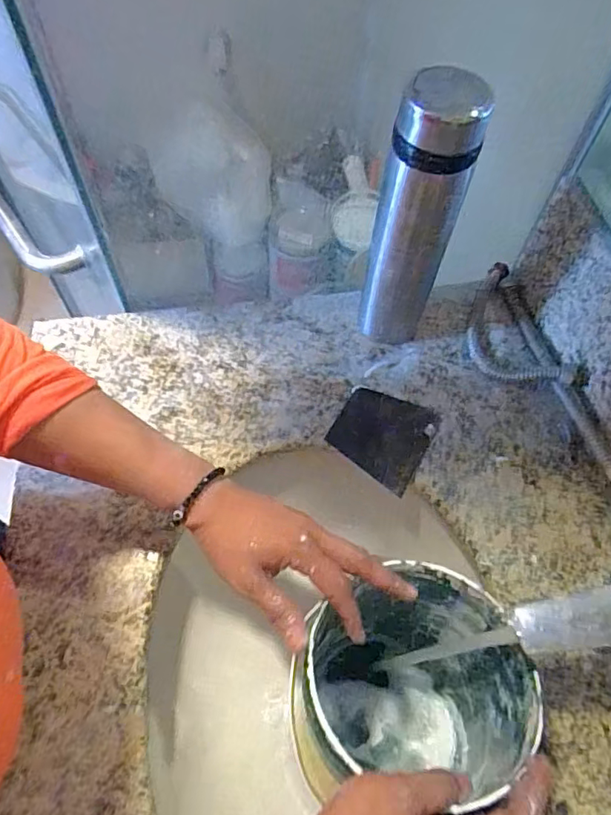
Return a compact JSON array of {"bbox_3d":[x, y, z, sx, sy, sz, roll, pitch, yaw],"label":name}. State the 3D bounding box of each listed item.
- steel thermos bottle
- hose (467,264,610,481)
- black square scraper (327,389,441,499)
[{"bbox_3d":[0.103,-0.168,0.522,0.070,0.291,0.057,15,61,6],"label":"steel thermos bottle"},{"bbox_3d":[0.241,-0.045,0.589,0.084,0.047,0.310,-9,61,-7],"label":"hose"},{"bbox_3d":[0.082,0.026,0.575,0.098,0.004,0.102,27,63,12],"label":"black square scraper"}]

